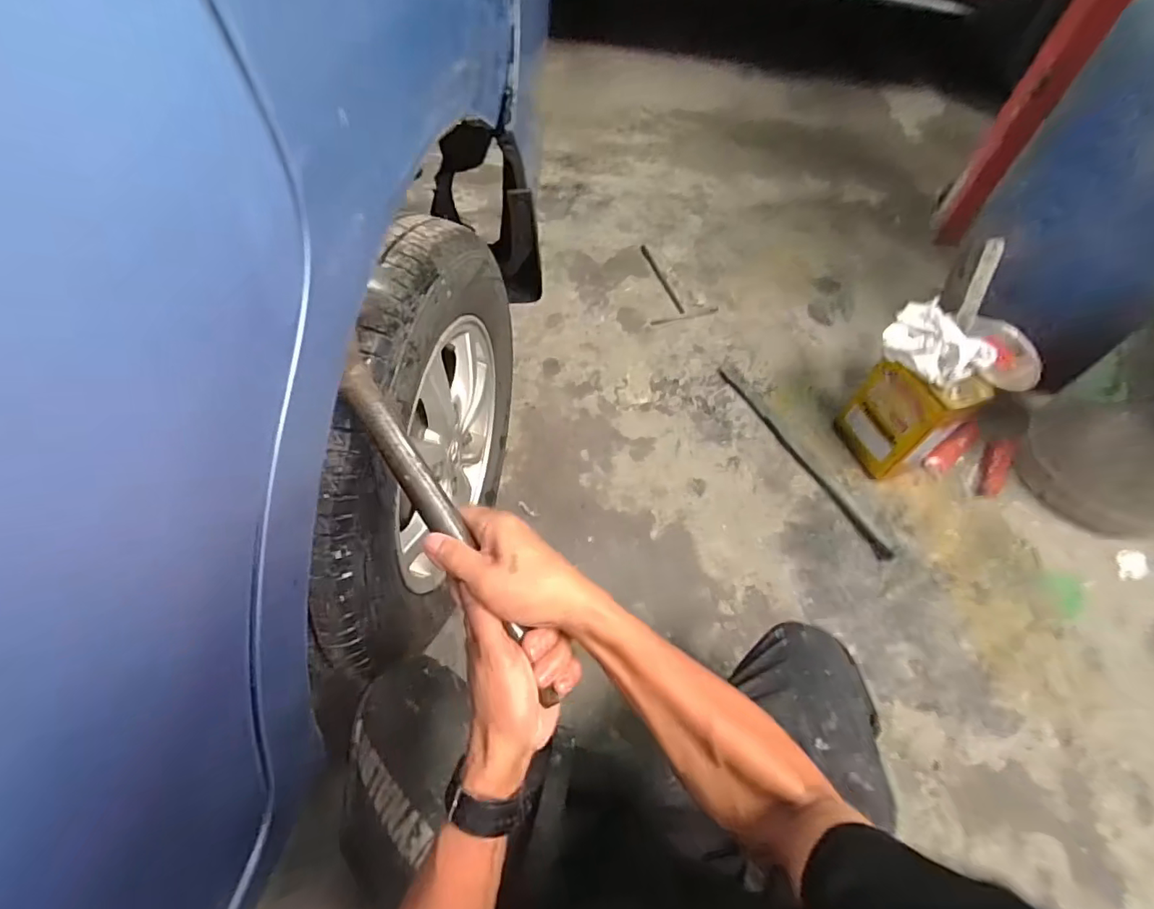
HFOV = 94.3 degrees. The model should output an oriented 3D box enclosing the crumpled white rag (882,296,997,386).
[{"bbox_3d":[0.658,-0.215,1.003,0.140,0.038,0.189,-28,52,8],"label":"crumpled white rag"}]

